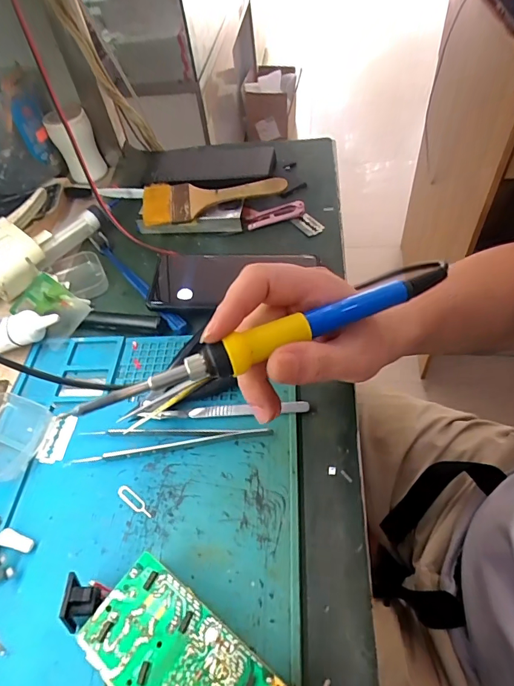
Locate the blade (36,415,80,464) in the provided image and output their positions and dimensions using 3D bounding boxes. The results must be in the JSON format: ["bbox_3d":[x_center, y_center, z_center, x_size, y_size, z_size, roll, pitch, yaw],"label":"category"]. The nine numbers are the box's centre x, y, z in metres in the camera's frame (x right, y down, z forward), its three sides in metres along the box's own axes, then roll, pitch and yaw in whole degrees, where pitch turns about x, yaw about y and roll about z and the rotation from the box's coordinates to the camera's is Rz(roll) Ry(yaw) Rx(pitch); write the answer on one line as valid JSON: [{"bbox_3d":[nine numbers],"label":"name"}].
[{"bbox_3d":[-0.161,0.077,0.338,0.023,0.004,0.040,1,55,9],"label":"blade"}]

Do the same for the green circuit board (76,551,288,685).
[{"bbox_3d":[-0.033,0.183,0.226,0.132,0.028,0.059,30,60,25],"label":"green circuit board"}]

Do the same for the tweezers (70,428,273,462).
[{"bbox_3d":[-0.065,0.075,0.323,0.151,0.011,0.024,-4,52,3],"label":"tweezers"}]

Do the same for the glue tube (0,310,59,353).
[{"bbox_3d":[-0.238,-0.006,0.395,0.106,0.028,0.029,-10,52,-2],"label":"glue tube"}]

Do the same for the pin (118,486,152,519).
[{"bbox_3d":[-0.088,0.115,0.302,0.033,0.004,0.008,30,67,24],"label":"pin"}]

